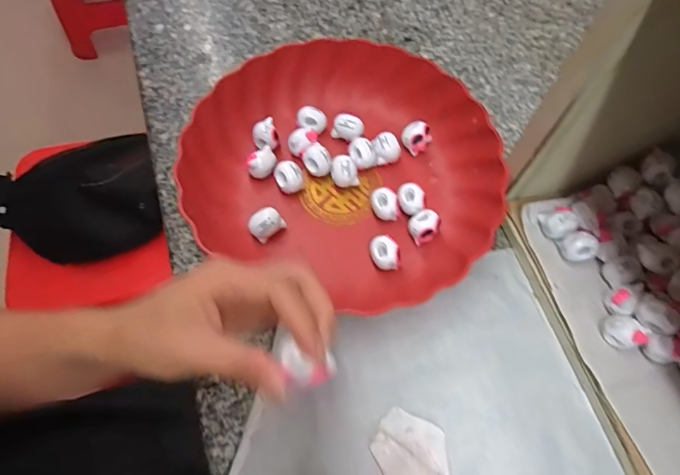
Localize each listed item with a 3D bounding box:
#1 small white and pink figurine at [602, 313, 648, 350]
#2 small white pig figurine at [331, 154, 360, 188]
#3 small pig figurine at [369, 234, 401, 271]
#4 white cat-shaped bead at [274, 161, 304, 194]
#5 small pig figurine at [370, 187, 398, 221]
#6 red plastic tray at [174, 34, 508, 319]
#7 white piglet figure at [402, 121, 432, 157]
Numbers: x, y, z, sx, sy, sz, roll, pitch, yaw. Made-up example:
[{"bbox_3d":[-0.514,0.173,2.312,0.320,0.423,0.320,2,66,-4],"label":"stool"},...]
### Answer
[{"bbox_3d":[0.194,0.065,0.314,0.020,0.019,0.023,-9,64,-7],"label":"small white and pink figurine"},{"bbox_3d":[0.004,-0.053,0.377,0.022,0.026,0.019,-6,64,-6],"label":"small white pig figurine"},{"bbox_3d":[0.033,0.013,0.347,0.021,0.020,0.025,-17,65,-11],"label":"small pig figurine"},{"bbox_3d":[-0.042,-0.048,0.375,0.022,0.024,0.020,-10,64,-8],"label":"white cat-shaped bead"},{"bbox_3d":[0.036,-0.025,0.366,0.018,0.022,0.025,-18,65,-11],"label":"small pig figurine"},{"bbox_3d":[0.008,-0.063,0.371,0.234,0.050,0.214,23,65,8],"label":"red plastic tray"},{"bbox_3d":[0.064,-0.084,0.391,0.022,0.024,0.022,34,67,14],"label":"white piglet figure"}]

